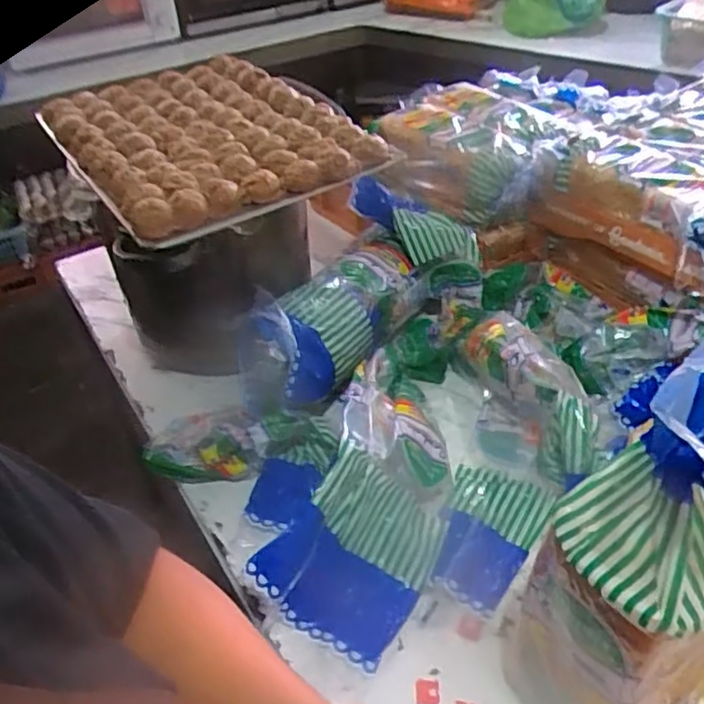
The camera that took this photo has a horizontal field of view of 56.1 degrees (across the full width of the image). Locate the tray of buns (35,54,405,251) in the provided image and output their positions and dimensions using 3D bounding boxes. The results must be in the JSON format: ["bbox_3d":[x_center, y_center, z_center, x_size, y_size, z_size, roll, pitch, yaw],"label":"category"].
[{"bbox_3d":[-0.194,-0.288,0.848,0.308,0.036,0.457,-27,46,-23],"label":"tray of buns"}]

